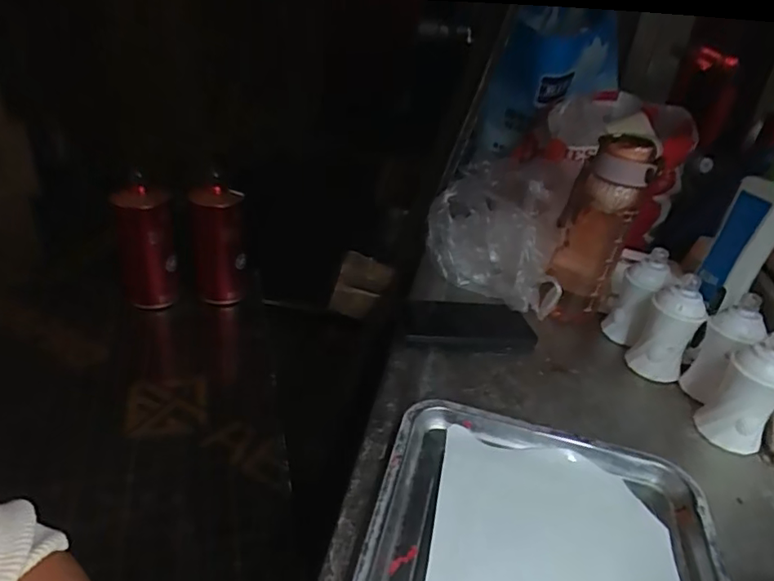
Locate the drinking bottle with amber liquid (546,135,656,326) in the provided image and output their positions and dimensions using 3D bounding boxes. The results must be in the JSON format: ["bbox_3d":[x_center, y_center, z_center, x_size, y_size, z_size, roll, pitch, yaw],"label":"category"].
[{"bbox_3d":[0.246,-0.070,0.655,0.070,0.219,0.075,1,30,-4],"label":"drinking bottle with amber liquid"}]

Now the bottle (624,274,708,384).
[{"bbox_3d":[0.310,0.042,0.608,0.057,0.106,0.049,25,37,32],"label":"bottle"}]

